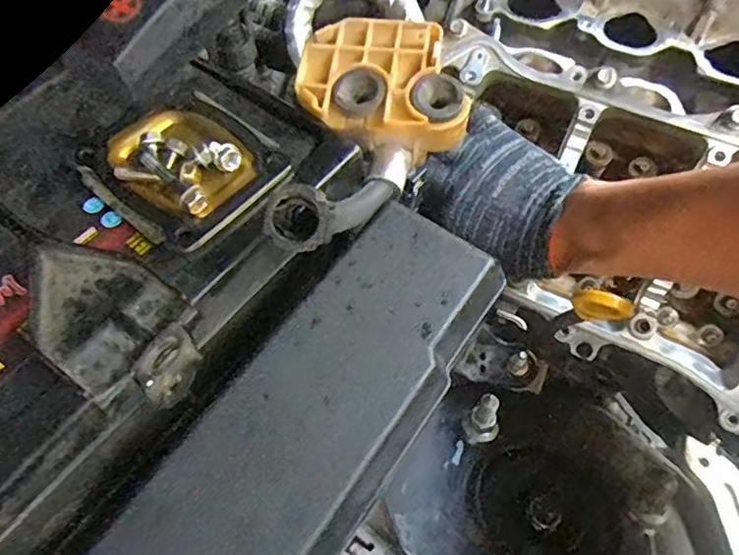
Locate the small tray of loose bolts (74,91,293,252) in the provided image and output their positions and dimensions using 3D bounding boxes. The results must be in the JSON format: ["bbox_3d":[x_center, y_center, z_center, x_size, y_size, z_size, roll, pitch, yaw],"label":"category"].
[{"bbox_3d":[-0.085,-0.054,0.258,0.077,0.016,0.073,37,68,18],"label":"small tray of loose bolts"}]

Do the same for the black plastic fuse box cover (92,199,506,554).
[{"bbox_3d":[-0.030,0.069,0.220,0.068,0.018,0.231,32,66,16],"label":"black plastic fuse box cover"}]

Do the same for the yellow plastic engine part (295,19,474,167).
[{"bbox_3d":[0.007,-0.098,0.290,0.082,0.030,0.061,9,62,4],"label":"yellow plastic engine part"}]

